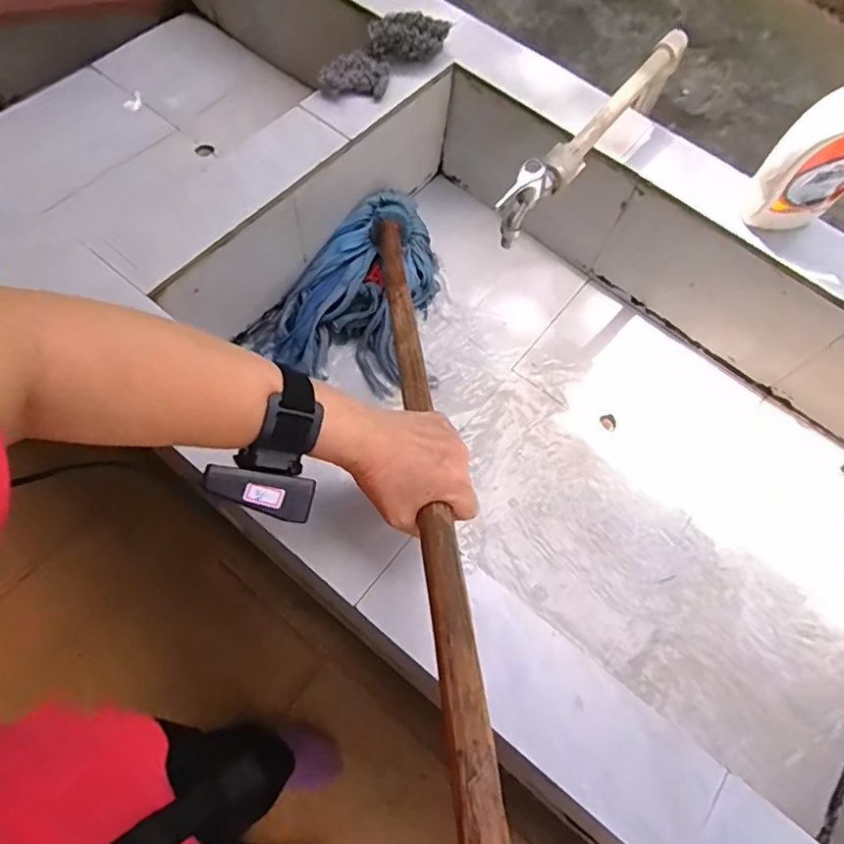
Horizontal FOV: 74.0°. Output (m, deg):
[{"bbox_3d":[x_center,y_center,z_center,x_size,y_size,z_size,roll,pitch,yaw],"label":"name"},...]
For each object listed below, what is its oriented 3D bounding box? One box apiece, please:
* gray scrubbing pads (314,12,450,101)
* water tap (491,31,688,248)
[{"bbox_3d":[-0.043,-0.449,0.680,0.169,0.046,0.056,-35,73,-17],"label":"gray scrubbing pads"},{"bbox_3d":[0.181,-0.302,0.603,0.037,0.092,0.307,39,70,13],"label":"water tap"}]

